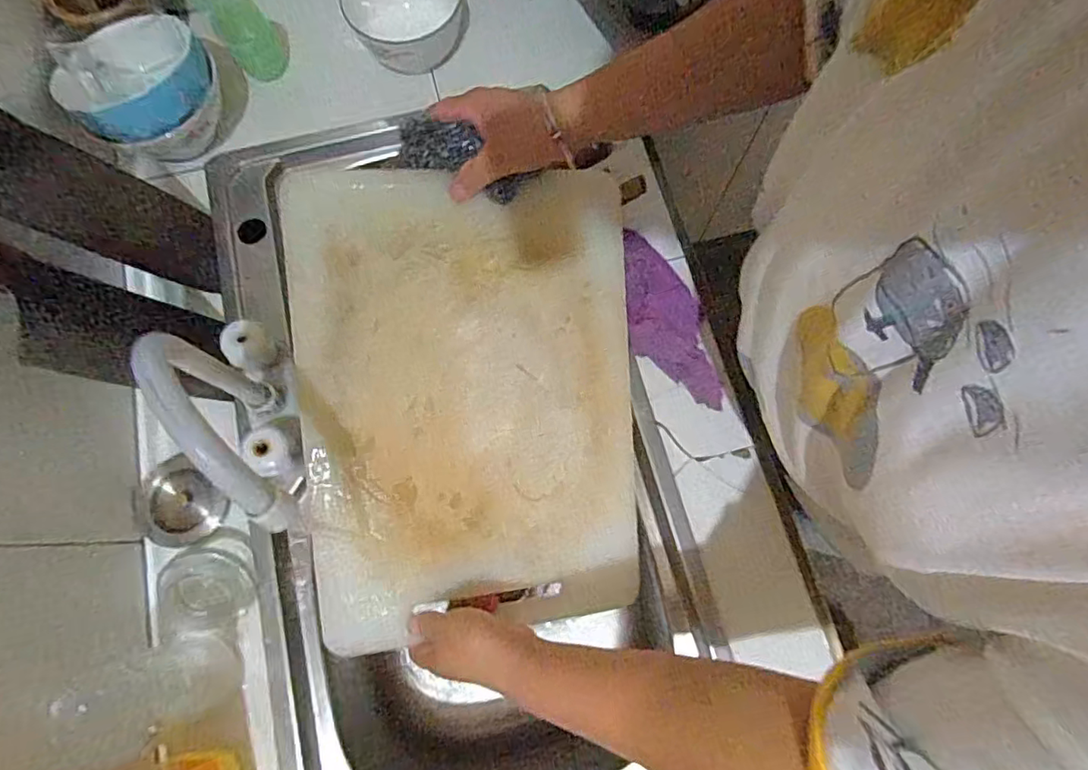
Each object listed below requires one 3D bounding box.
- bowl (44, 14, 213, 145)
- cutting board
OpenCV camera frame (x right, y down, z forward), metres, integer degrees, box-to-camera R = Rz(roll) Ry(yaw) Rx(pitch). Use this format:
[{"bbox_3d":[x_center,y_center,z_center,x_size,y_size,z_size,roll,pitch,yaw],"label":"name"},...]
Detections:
[{"bbox_3d":[-0.411,-0.312,0.555,0.139,0.074,0.114,-42,79,-11],"label":"bowl"},{"bbox_3d":[-0.059,0.018,0.468,0.276,0.017,0.384,-4,94,-12],"label":"cutting board"}]

